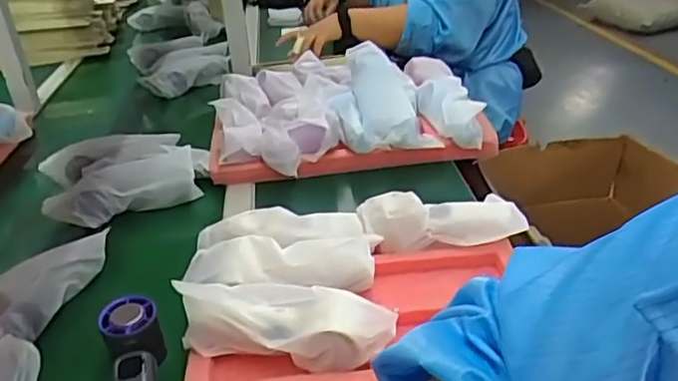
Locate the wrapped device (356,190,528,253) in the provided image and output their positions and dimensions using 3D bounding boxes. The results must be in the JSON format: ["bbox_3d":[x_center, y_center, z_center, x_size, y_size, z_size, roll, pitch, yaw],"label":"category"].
[{"bbox_3d":[0.111,0.029,0.668,0.170,0.041,0.068,-1,29,7],"label":"wrapped device"}]

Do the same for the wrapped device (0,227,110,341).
[{"bbox_3d":[-0.319,0.105,0.647,0.053,0.050,0.188,10,32,24],"label":"wrapped device"}]

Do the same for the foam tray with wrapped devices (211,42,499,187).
[{"bbox_3d":[0.007,-0.145,0.981,0.405,0.113,0.299,-5,29,1],"label":"foam tray with wrapped devices"}]

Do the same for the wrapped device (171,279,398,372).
[{"bbox_3d":[-0.046,0.115,0.538,0.182,0.064,0.063,1,30,11],"label":"wrapped device"}]

